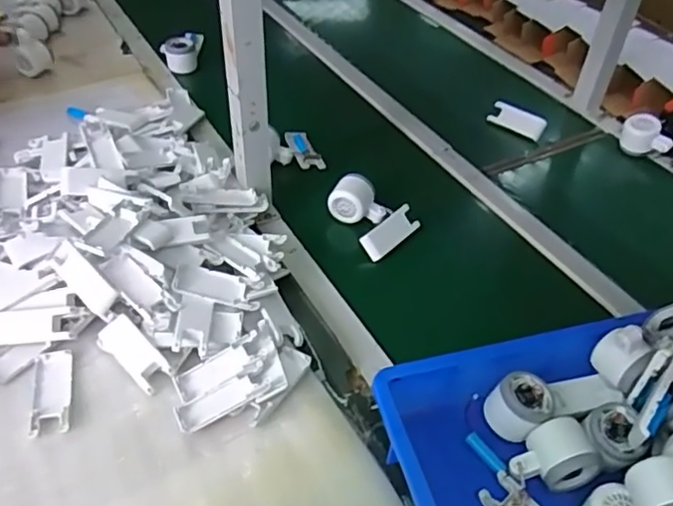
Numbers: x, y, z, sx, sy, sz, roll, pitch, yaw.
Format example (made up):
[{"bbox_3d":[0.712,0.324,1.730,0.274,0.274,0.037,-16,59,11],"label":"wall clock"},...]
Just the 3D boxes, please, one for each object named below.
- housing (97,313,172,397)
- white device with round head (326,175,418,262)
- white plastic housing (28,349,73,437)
[{"bbox_3d":[-0.230,0.113,0.685,0.096,0.016,0.043,33,80,26],"label":"housing"},{"bbox_3d":[0.046,-0.059,0.872,0.117,0.056,0.096,33,51,27],"label":"white device with round head"},{"bbox_3d":[-0.311,0.149,0.653,0.039,0.013,0.105,-9,46,-14],"label":"white plastic housing"}]

